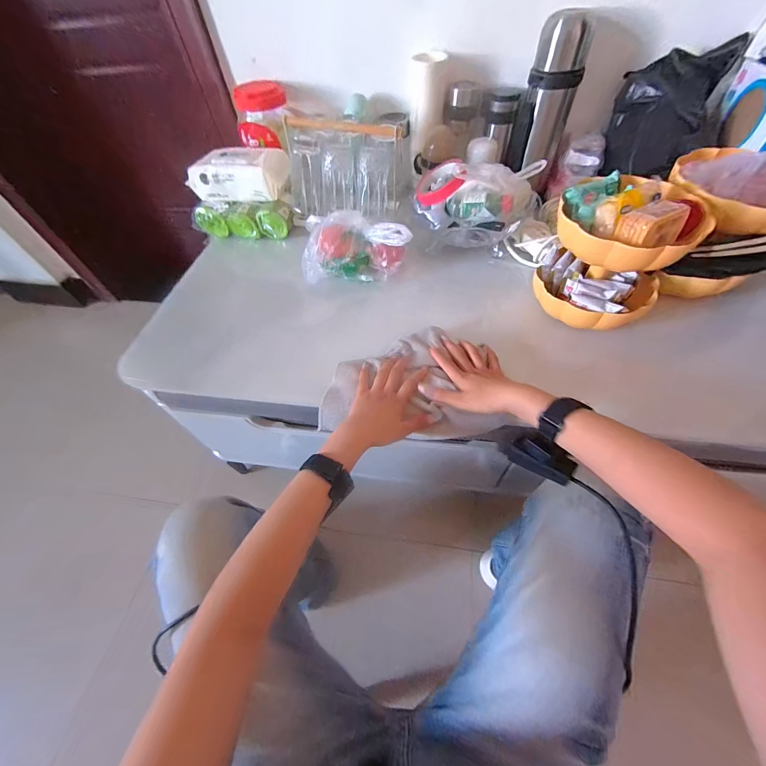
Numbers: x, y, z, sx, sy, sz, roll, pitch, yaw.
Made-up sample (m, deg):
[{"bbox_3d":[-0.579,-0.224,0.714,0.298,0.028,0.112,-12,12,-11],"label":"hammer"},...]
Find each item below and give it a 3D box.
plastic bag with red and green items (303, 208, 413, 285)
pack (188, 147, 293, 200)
[{"bbox_3d":[-0.051,-0.263,0.629,0.212,0.118,0.076,9,56,11],"label":"plastic bag with red and green items"},{"bbox_3d":[-0.318,-0.469,0.724,0.204,0.070,0.102,5,55,8],"label":"pack"}]

